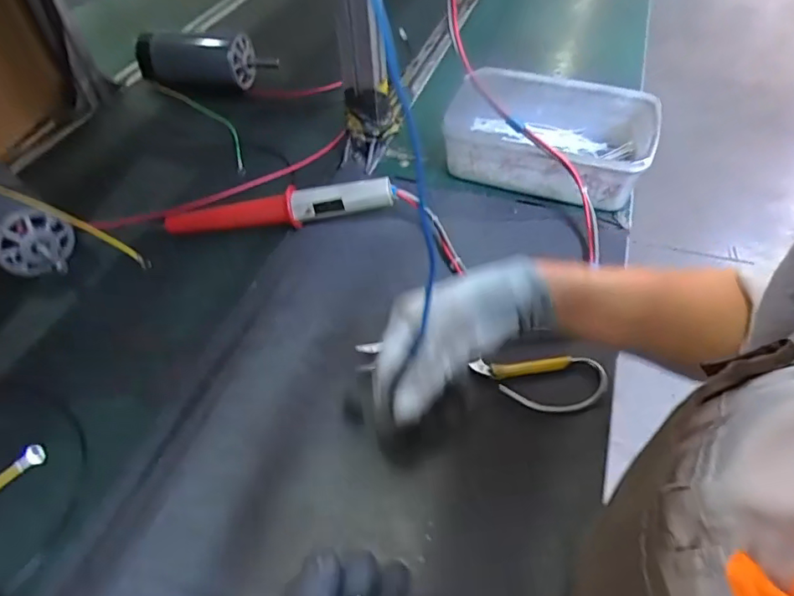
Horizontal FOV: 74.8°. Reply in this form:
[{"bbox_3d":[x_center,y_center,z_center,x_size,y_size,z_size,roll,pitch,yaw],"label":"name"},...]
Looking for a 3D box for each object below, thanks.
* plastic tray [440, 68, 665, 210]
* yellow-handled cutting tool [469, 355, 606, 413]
[{"bbox_3d":[0.166,-0.188,0.591,0.225,0.077,0.162,10,51,13],"label":"plastic tray"},{"bbox_3d":[0.120,0.070,0.425,0.103,0.012,0.048,-5,49,0],"label":"yellow-handled cutting tool"}]

